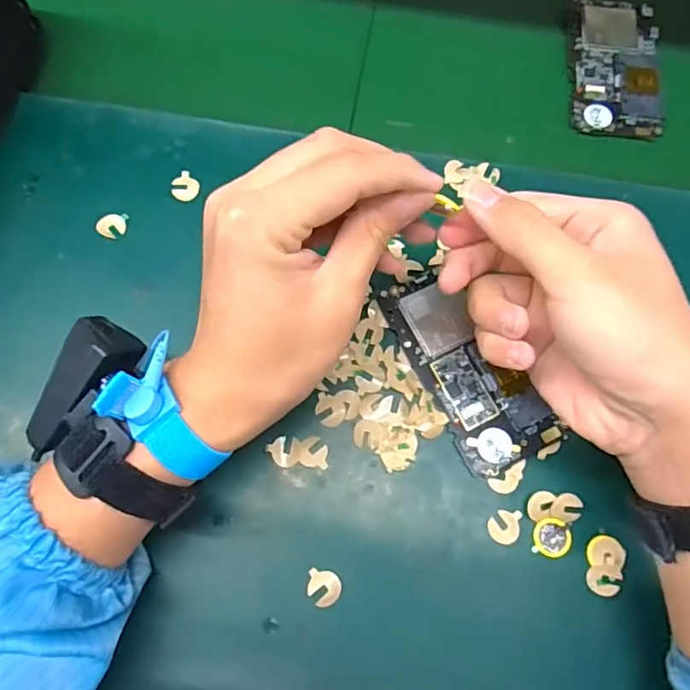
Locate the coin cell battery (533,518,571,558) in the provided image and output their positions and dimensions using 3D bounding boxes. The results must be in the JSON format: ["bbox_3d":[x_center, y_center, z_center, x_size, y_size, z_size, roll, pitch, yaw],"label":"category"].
[{"bbox_3d":[0.114,0.106,0.313,0.020,0.005,0.019,15,71,4],"label":"coin cell battery"}]

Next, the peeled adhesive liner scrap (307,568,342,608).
[{"bbox_3d":[-0.011,0.131,0.304,0.018,0.004,0.018,0,71,-1],"label":"peeled adhesive liner scrap"}]

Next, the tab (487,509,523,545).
[{"bbox_3d":[0.088,0.101,0.315,0.018,0.004,0.018,0,71,-1],"label":"tab"}]

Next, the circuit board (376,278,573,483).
[{"bbox_3d":[0.069,0.014,0.337,0.056,0.011,0.123,-31,74,-11],"label":"circuit board"}]

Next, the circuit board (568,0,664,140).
[{"bbox_3d":[0.200,-0.207,0.421,0.061,0.011,0.119,6,71,1],"label":"circuit board"}]

